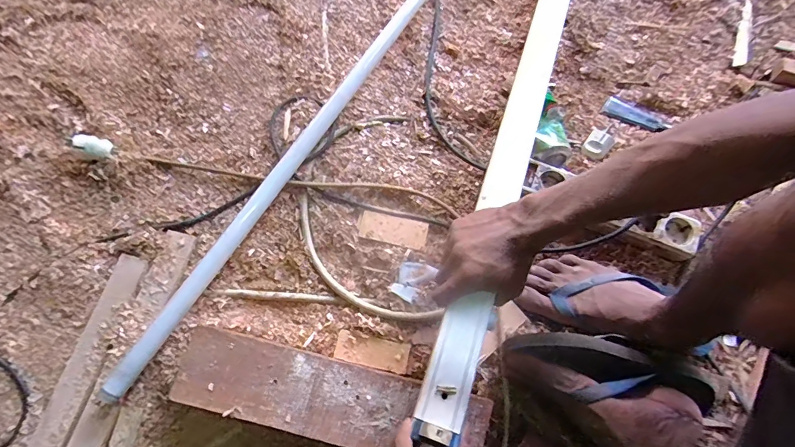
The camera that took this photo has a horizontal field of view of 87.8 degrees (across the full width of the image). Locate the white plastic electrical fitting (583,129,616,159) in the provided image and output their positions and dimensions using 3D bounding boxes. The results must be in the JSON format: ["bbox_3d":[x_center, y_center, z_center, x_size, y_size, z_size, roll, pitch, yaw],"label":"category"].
[{"bbox_3d":[0.296,-0.115,0.612,0.035,0.029,0.033,38,77,10],"label":"white plastic electrical fitting"}]

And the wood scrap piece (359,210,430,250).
[{"bbox_3d":[-0.005,0.007,0.580,0.092,0.005,0.042,12,72,6],"label":"wood scrap piece"}]

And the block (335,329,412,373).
[{"bbox_3d":[-0.032,0.163,0.527,0.093,0.008,0.036,11,72,6],"label":"block"}]

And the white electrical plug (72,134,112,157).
[{"bbox_3d":[-0.416,-0.108,0.563,0.052,0.024,0.030,20,73,9],"label":"white electrical plug"}]

